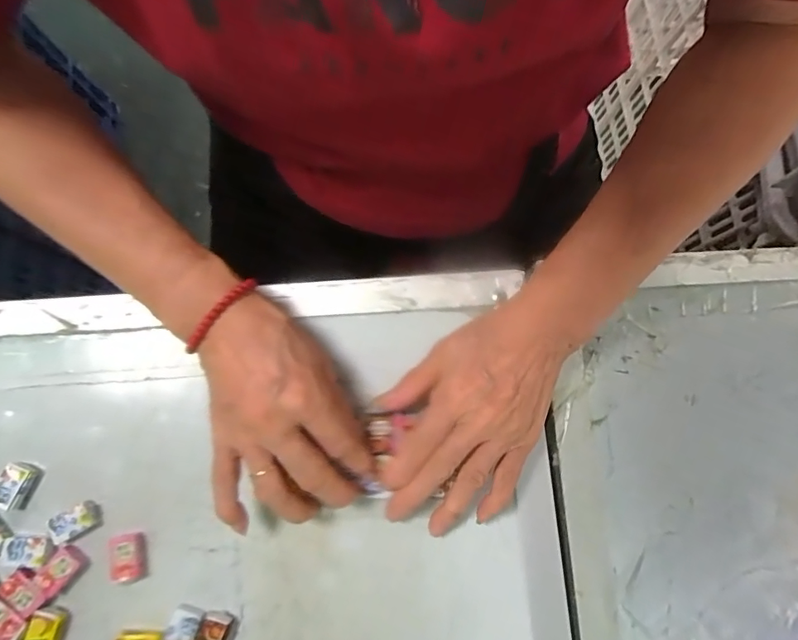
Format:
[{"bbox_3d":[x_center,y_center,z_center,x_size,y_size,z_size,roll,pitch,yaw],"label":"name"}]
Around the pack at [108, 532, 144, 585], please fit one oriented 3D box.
[{"bbox_3d":[-0.168,0.148,0.300,0.019,0.008,0.028,-6,80,-3],"label":"pack"}]

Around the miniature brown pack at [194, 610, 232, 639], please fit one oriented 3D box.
[{"bbox_3d":[-0.114,0.192,0.293,0.018,0.005,0.028,22,80,2],"label":"miniature brown pack"}]

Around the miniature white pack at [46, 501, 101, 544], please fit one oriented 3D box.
[{"bbox_3d":[-0.203,0.127,0.302,0.030,0.005,0.018,-26,82,-7],"label":"miniature white pack"}]

